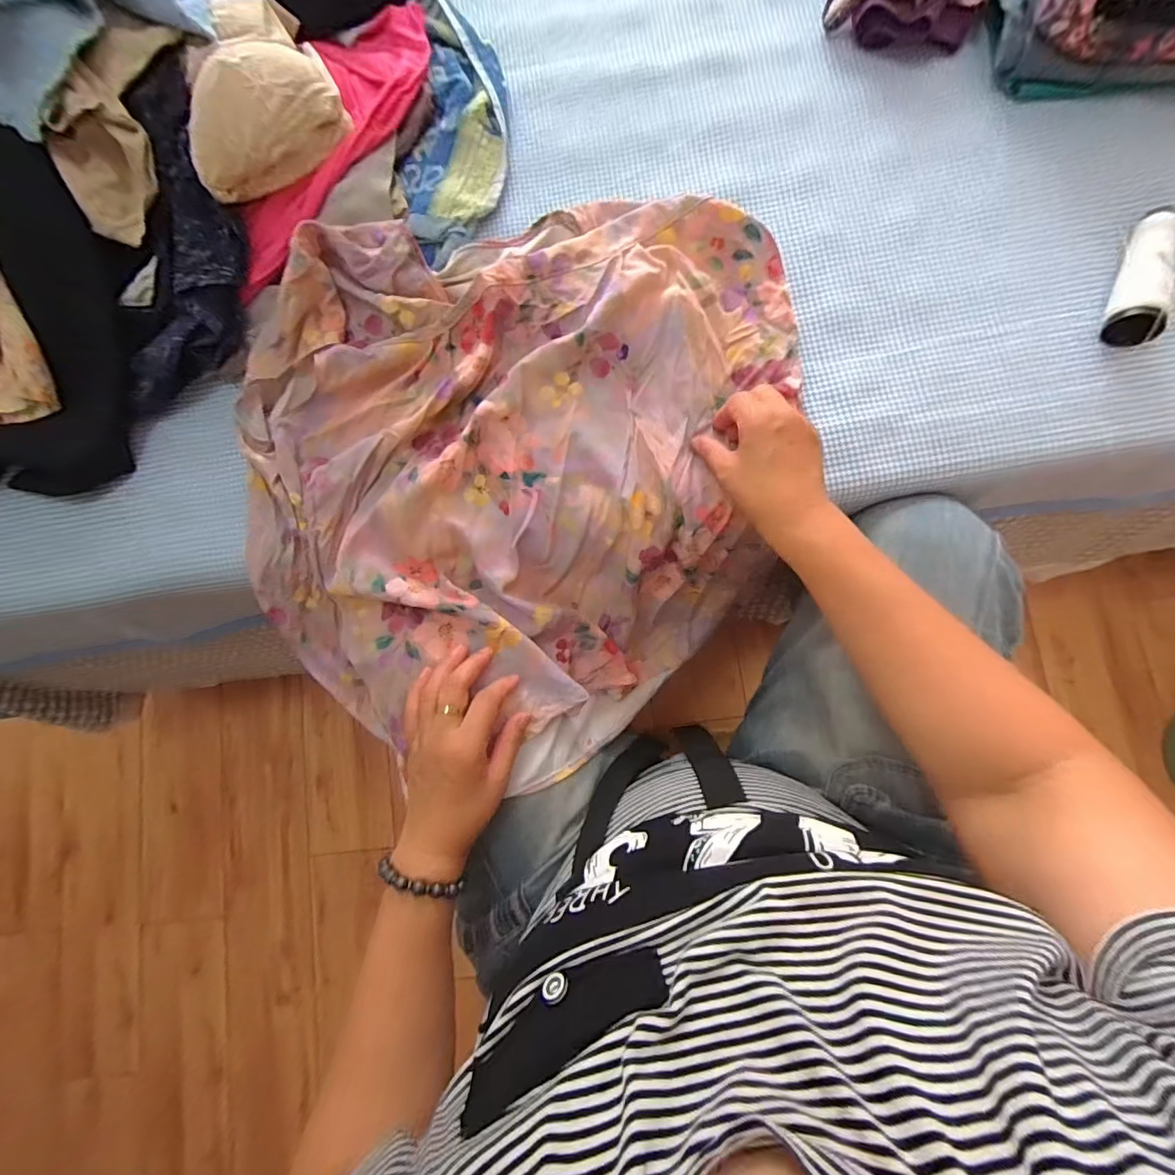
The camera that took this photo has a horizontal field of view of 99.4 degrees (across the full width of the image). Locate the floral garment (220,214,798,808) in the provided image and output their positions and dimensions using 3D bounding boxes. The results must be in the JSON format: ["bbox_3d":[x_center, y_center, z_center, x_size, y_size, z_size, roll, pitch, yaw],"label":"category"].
[{"bbox_3d":[-0.051,-0.076,0.472,0.469,0.169,0.477,-4,83,2],"label":"floral garment"}]

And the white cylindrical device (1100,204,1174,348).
[{"bbox_3d":[0.438,-0.250,0.393,0.026,0.031,0.119,17,84,5],"label":"white cylindrical device"}]

